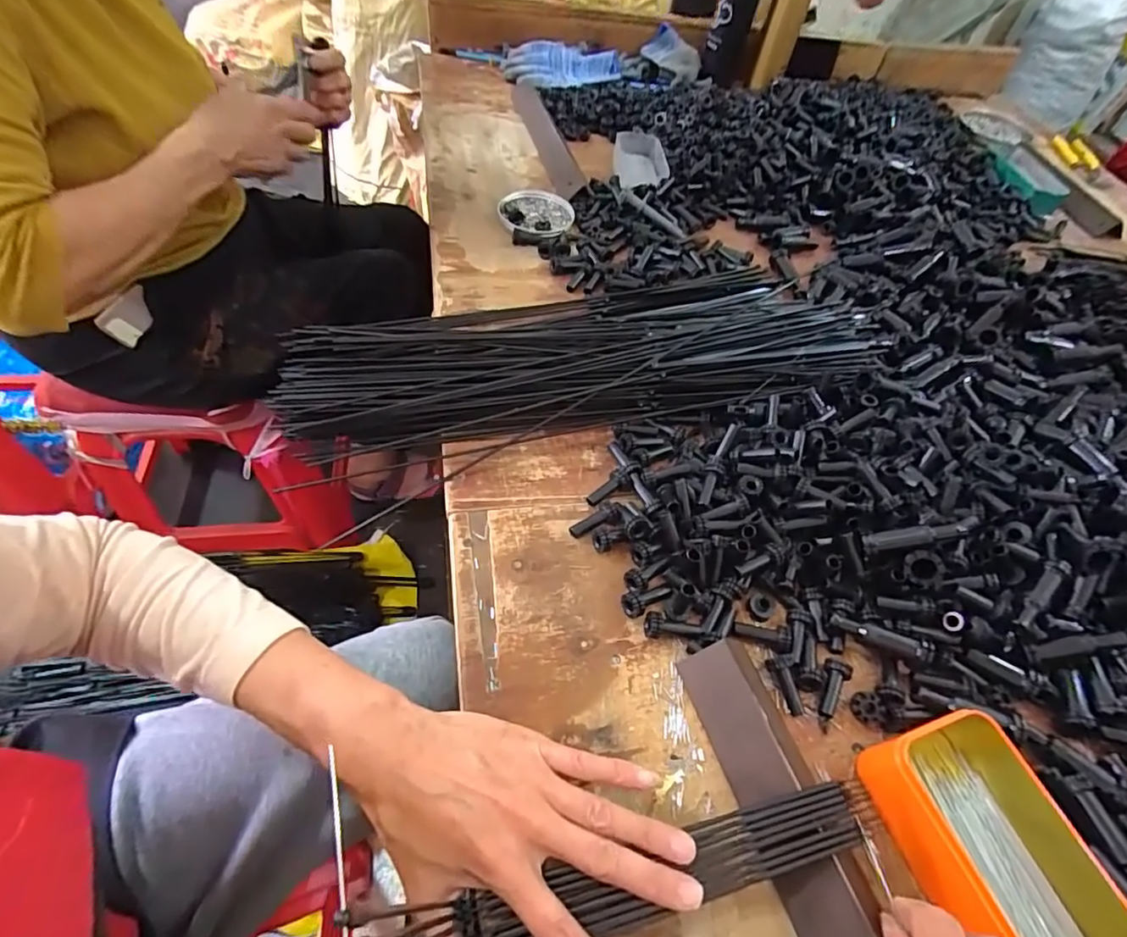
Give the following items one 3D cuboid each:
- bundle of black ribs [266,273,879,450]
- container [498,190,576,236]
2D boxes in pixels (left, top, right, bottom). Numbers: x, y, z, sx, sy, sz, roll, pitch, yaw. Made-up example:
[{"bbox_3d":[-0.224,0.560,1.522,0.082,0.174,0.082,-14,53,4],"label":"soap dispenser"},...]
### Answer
[{"bbox_3d":[0.024,-0.116,0.530,0.554,0.031,0.181,-10,56,-12],"label":"bundle of black ribs"},{"bbox_3d":[-0.030,-0.314,0.685,0.087,0.010,0.091,2,54,-3],"label":"container"}]

